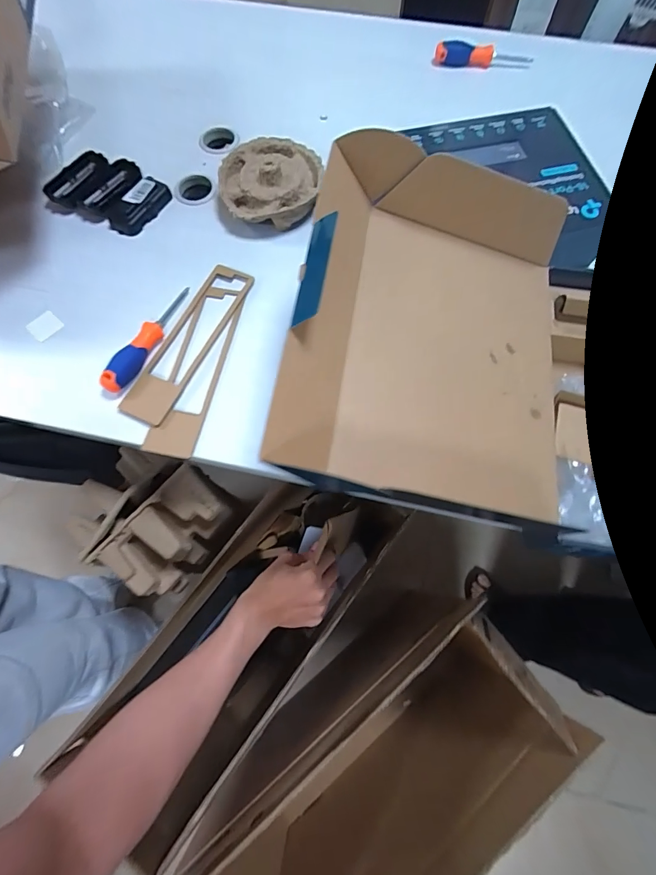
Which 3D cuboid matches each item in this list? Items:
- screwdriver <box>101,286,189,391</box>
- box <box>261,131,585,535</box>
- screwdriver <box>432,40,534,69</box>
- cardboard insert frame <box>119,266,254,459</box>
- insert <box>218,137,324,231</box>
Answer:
[{"bbox_3d":[-0.246,-0.140,0.511,0.030,0.031,0.180,20,72,7],"label":"screwdriver"},{"bbox_3d":[0.113,-0.101,0.374,0.306,0.100,0.343,13,75,-18],"label":"box"},{"bbox_3d":[0.296,-0.733,0.728,0.179,0.037,0.025,10,71,4],"label":"screwdriver"},{"bbox_3d":[-0.194,-0.118,0.522,0.107,0.017,0.286,12,71,5],"label":"cardboard insert frame"},{"bbox_3d":[-0.091,-0.408,0.603,0.152,0.048,0.153,0,71,1],"label":"insert"}]

